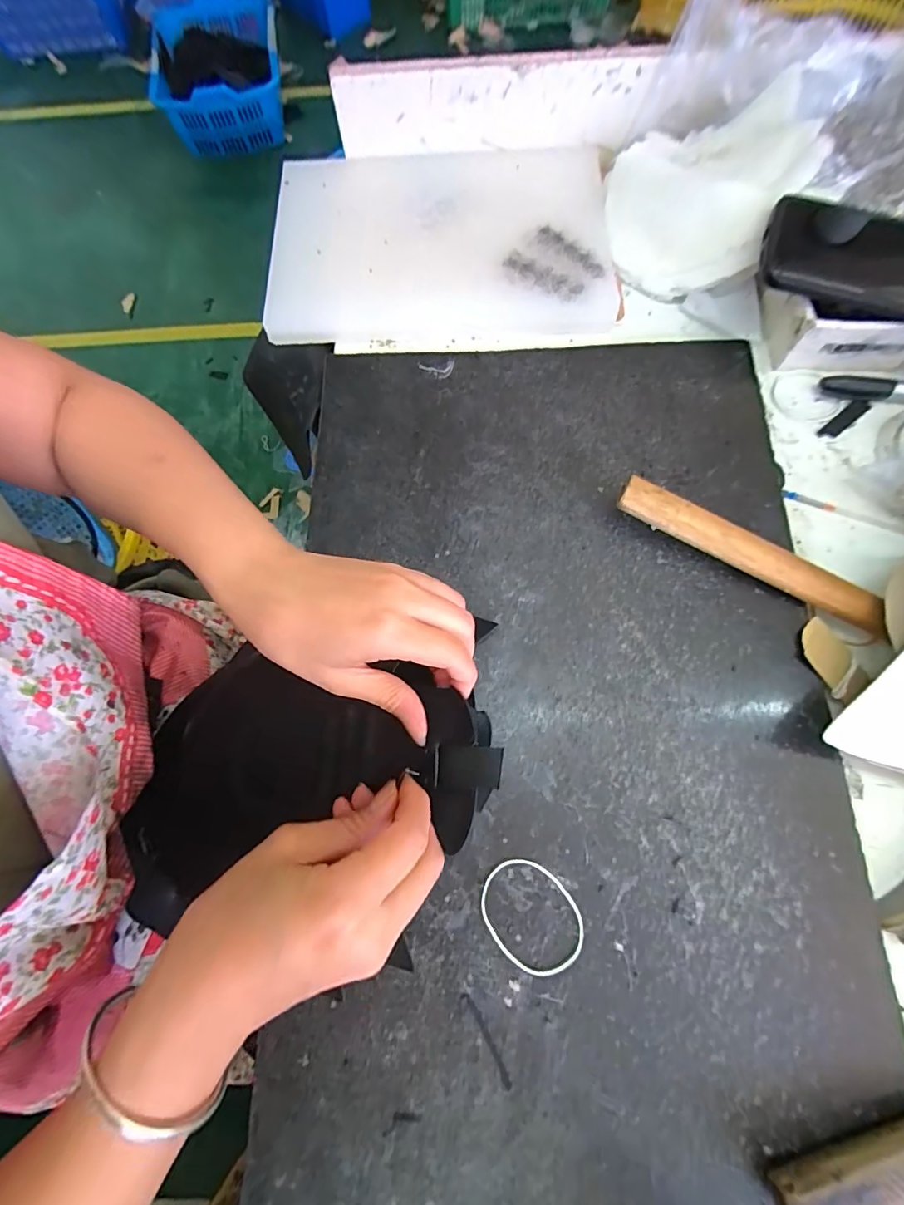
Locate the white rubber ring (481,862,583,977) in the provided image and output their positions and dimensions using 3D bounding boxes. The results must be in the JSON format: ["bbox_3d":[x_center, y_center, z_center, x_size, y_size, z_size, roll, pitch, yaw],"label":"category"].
[{"bbox_3d":[0.045,0.179,0.273,0.049,0.004,0.061,-42,76,-10],"label":"white rubber ring"}]

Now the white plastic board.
[{"bbox_3d":[-0.014,-0.328,0.430,0.296,0.018,0.191,0,73,2],"label":"white plastic board"}]

